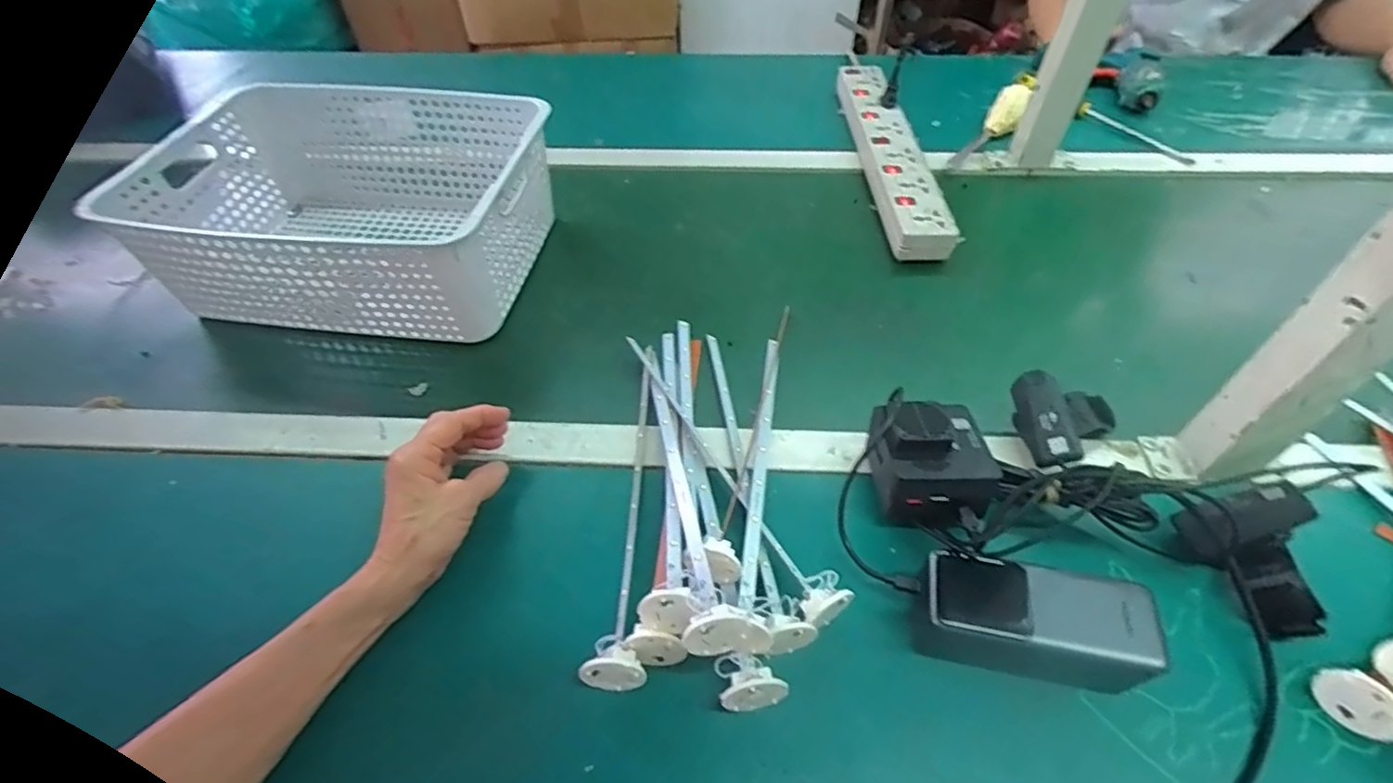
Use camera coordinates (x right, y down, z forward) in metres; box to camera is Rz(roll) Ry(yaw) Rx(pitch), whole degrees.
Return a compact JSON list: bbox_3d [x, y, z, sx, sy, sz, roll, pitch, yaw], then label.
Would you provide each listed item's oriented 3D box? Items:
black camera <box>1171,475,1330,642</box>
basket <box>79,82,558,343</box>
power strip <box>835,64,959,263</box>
[{"bbox_3d":[0.366,0.108,0.408,0.061,0.059,0.092,-21,52,-16],"label":"black camera"},{"bbox_3d":[-0.330,-0.179,0.621,0.360,0.121,0.272,10,50,10],"label":"basket"},{"bbox_3d":[0.229,-0.291,0.764,0.063,0.040,0.379,-2,49,0],"label":"power strip"}]

